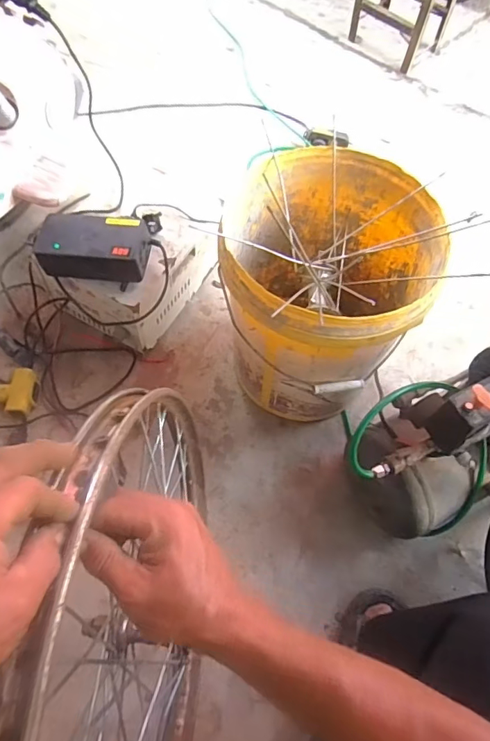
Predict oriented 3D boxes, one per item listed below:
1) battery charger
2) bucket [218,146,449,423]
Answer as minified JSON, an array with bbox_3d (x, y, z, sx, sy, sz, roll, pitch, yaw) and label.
[{"bbox_3d":[-0.250,-0.204,0.790,0.173,0.053,0.094,5,66,0],"label":"battery charger"},{"bbox_3d":[0.119,-0.124,0.780,0.280,0.326,0.317,22,67,7],"label":"bucket"}]

